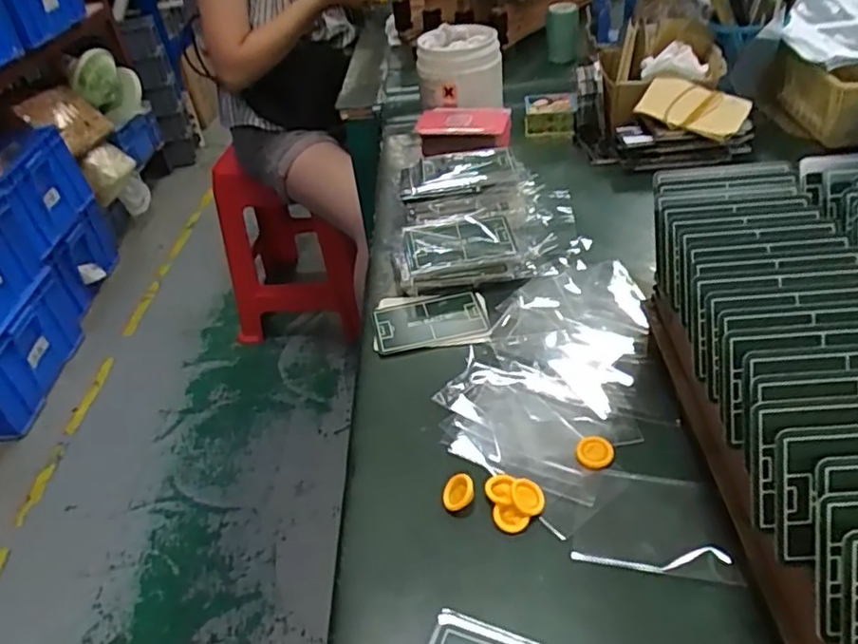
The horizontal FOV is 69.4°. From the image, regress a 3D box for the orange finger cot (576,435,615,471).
[{"bbox_3d":[0.097,0.075,0.360,0.021,0.005,0.019,-30,44,-25],"label":"orange finger cot"}]

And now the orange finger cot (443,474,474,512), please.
[{"bbox_3d":[0.016,0.095,0.345,0.019,0.004,0.018,-24,55,15],"label":"orange finger cot"}]

